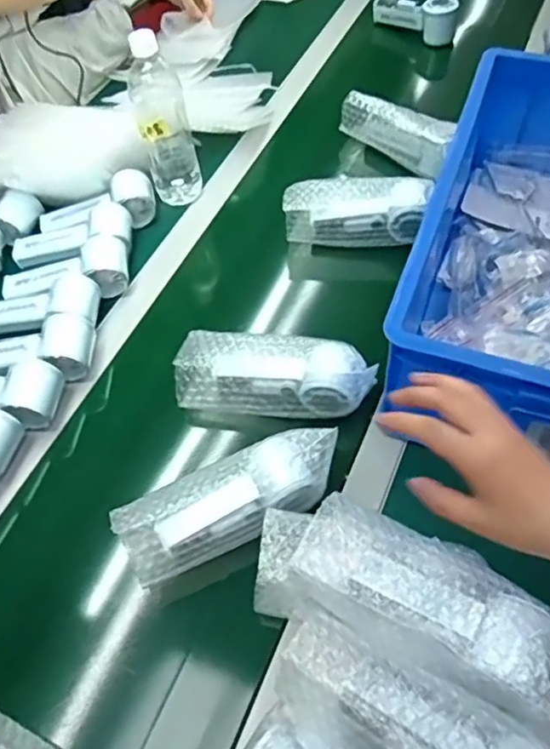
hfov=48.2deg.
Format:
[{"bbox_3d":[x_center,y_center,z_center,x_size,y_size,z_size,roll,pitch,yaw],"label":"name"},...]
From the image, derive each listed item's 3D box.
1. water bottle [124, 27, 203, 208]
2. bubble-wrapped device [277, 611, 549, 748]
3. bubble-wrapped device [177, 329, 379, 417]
[{"bbox_3d":[-0.144,-0.325,0.794,0.068,0.216,0.058,-17,56,-6],"label":"water bottle"},{"bbox_3d":[0.095,0.230,0.397,0.195,0.048,0.081,26,62,21],"label":"bubble-wrapped device"},{"bbox_3d":[-0.001,-0.002,0.646,0.202,0.058,0.078,7,57,10],"label":"bubble-wrapped device"}]

